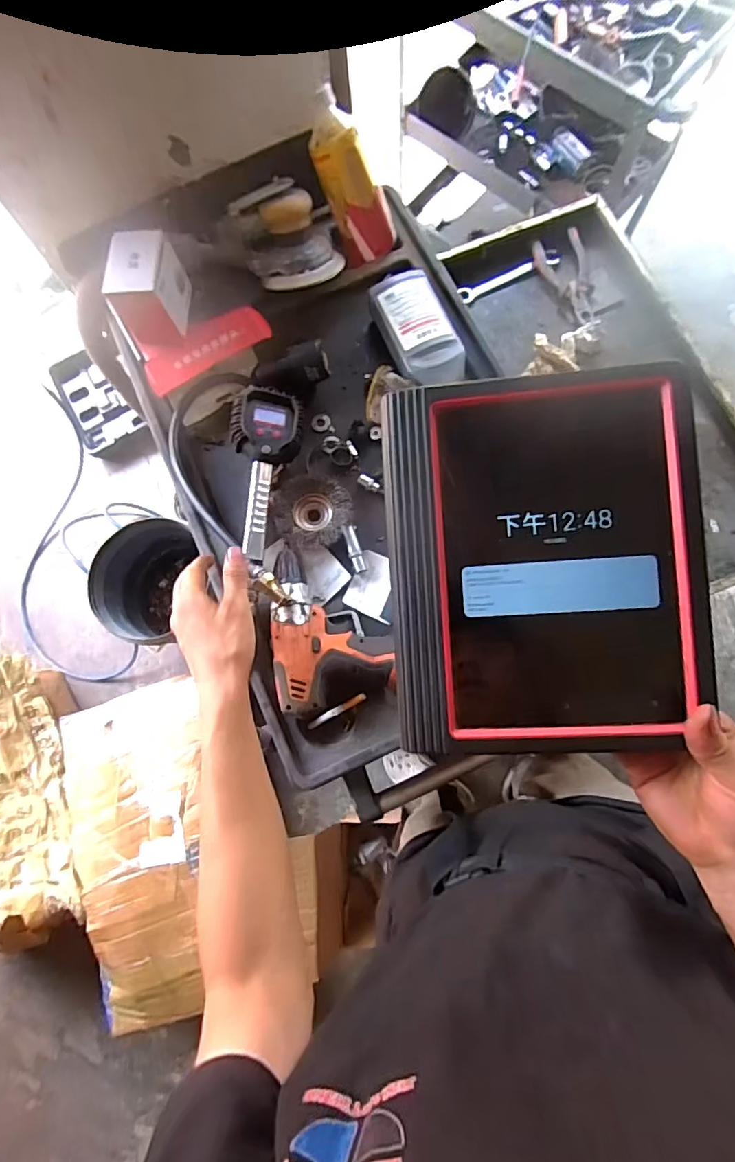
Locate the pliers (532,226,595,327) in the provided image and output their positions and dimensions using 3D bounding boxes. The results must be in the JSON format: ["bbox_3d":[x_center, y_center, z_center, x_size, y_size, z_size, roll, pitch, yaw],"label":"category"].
[{"bbox_3d":[0.332,-0.492,0.838,0.075,0.022,0.155,-22,83,2],"label":"pliers"}]

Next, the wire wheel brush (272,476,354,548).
[{"bbox_3d":[-0.066,-0.081,0.610,0.089,0.025,0.082,-1,78,3],"label":"wire wheel brush"}]

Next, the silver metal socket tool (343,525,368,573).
[{"bbox_3d":[-0.015,-0.038,0.606,0.016,0.012,0.055,-13,77,0],"label":"silver metal socket tool"}]

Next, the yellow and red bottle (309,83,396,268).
[{"bbox_3d":[-0.016,-0.476,0.613,0.071,0.168,0.051,-35,54,1],"label":"yellow and red bottle"}]

